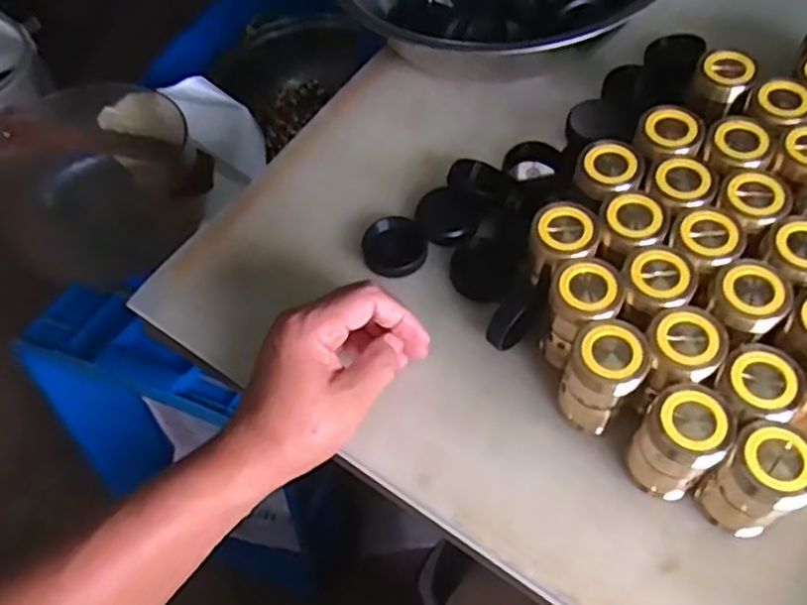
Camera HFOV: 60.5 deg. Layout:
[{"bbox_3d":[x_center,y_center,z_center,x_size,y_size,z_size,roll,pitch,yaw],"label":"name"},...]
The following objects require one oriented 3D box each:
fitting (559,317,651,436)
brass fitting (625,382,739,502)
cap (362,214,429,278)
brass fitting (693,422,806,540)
[{"bbox_3d":[0.112,0.046,0.397,0.039,0.082,0.036,-2,60,3],"label":"fitting"},{"bbox_3d":[0.147,0.076,0.376,0.040,0.079,0.044,-2,60,3],"label":"brass fitting"},{"bbox_3d":[-0.006,-0.040,0.482,0.044,0.009,0.049,-8,60,-1],"label":"cap"},{"bbox_3d":[0.182,0.097,0.362,0.037,0.084,0.040,-2,60,3],"label":"brass fitting"}]

